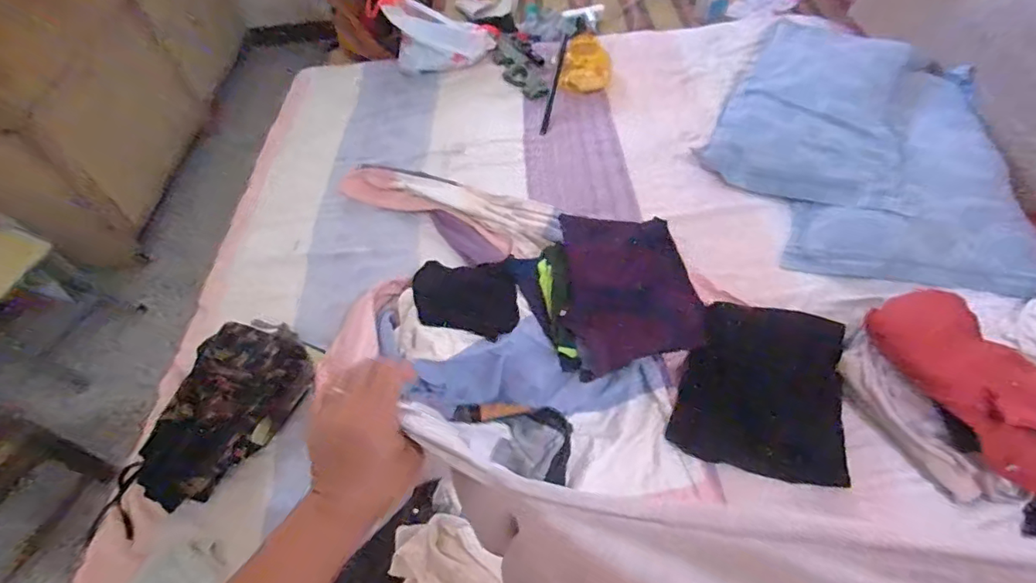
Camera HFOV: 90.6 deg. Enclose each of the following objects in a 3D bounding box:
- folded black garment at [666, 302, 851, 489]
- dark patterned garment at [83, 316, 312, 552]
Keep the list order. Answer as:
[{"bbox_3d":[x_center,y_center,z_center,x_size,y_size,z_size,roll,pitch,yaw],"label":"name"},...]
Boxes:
[{"bbox_3d":[0.428,0.167,0.900,0.265,0.019,0.286,9,73,20],"label":"folded black garment"},{"bbox_3d":[-0.507,0.213,0.890,0.196,0.099,0.381,2,54,7],"label":"dark patterned garment"}]

